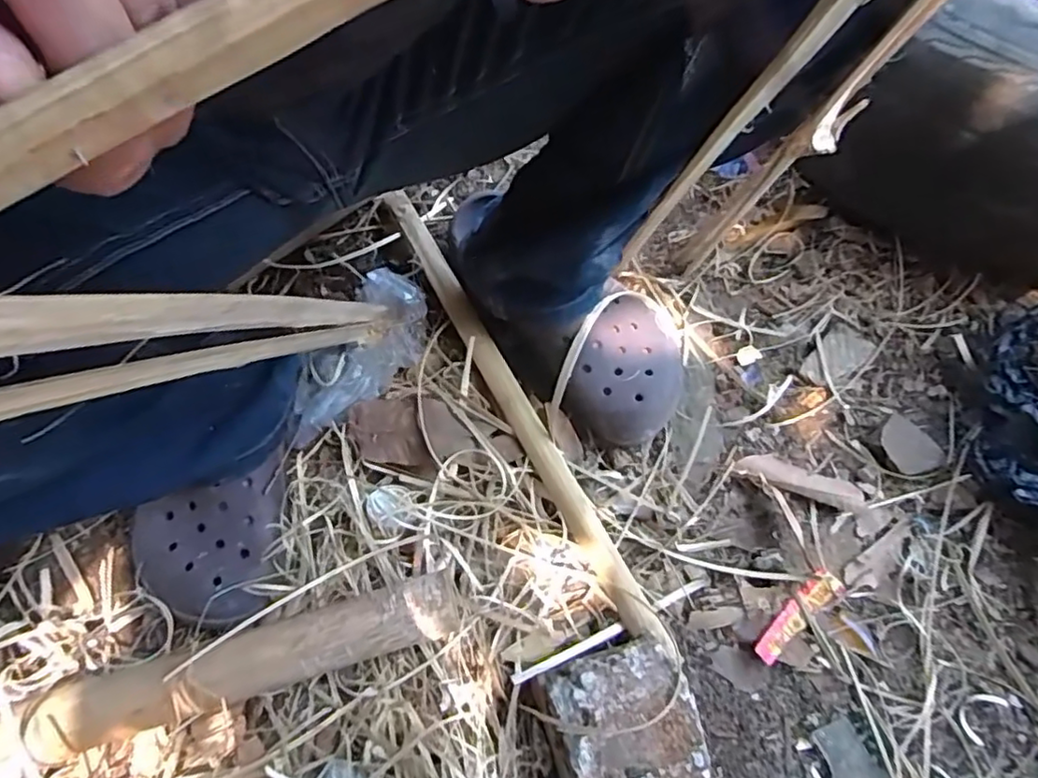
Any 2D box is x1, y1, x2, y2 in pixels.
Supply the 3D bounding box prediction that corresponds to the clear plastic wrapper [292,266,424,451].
[{"bbox_3d":[-0.140,-0.033,0.543,0.087,0.029,0.165,32,68,15],"label":"clear plastic wrapper"}]

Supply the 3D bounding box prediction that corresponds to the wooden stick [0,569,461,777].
[{"bbox_3d":[-0.198,0.190,0.426,0.317,0.037,0.044,-16,65,-7],"label":"wooden stick"}]

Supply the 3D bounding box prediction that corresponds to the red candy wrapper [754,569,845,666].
[{"bbox_3d":[0.212,0.169,0.478,0.088,0.016,0.025,-34,68,-15],"label":"red candy wrapper"}]

